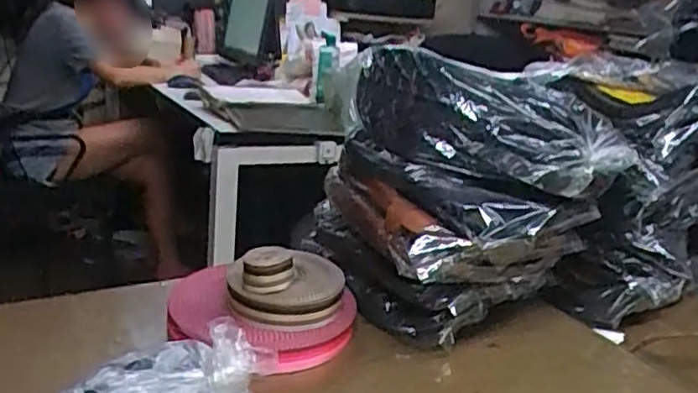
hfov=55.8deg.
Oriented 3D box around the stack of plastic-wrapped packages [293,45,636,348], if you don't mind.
[{"bbox_3d":[0.126,-0.013,0.781,0.246,0.275,0.285,-6,21,-33],"label":"stack of plastic-wrapped packages"}]

